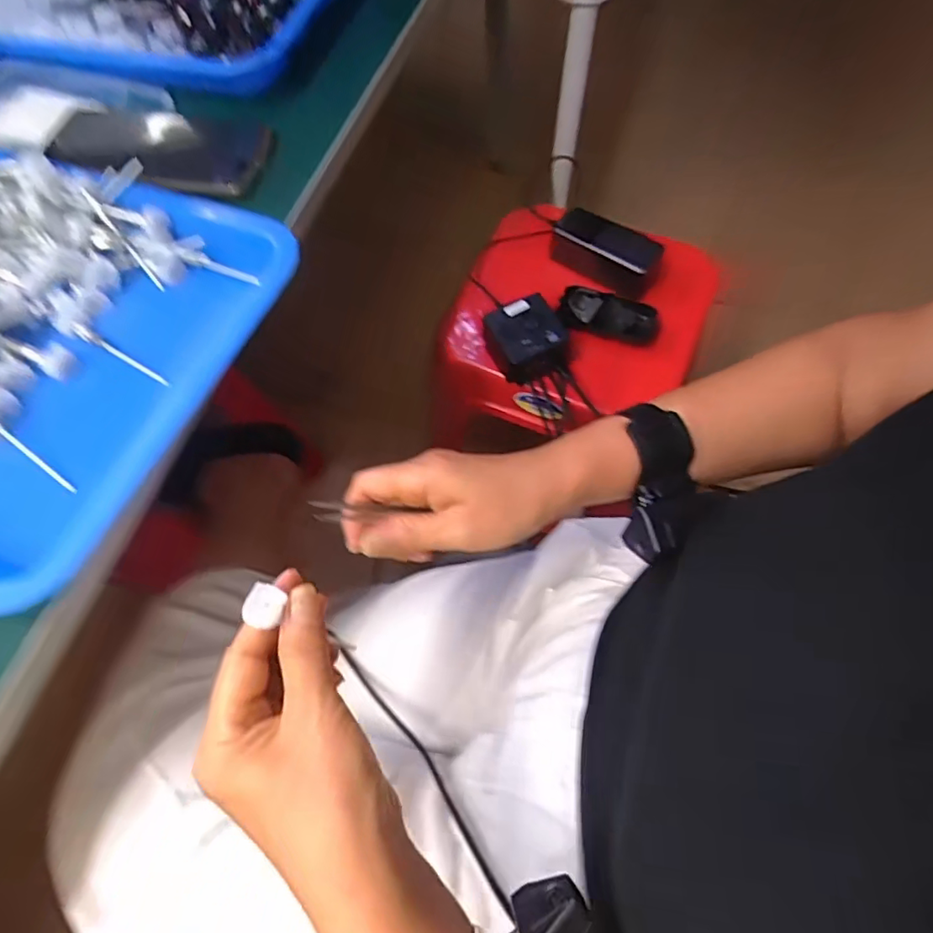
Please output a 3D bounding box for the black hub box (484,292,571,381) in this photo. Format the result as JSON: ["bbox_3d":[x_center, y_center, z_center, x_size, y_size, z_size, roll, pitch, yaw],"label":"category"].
[{"bbox_3d":[0.064,-0.139,0.617,0.082,0.046,0.076,-21,64,-8],"label":"black hub box"}]

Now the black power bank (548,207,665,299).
[{"bbox_3d":[0.163,-0.247,0.655,0.124,0.056,0.049,32,69,17],"label":"black power bank"}]

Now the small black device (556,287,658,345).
[{"bbox_3d":[0.160,-0.171,0.637,0.111,0.027,0.045,16,65,10],"label":"small black device"}]

